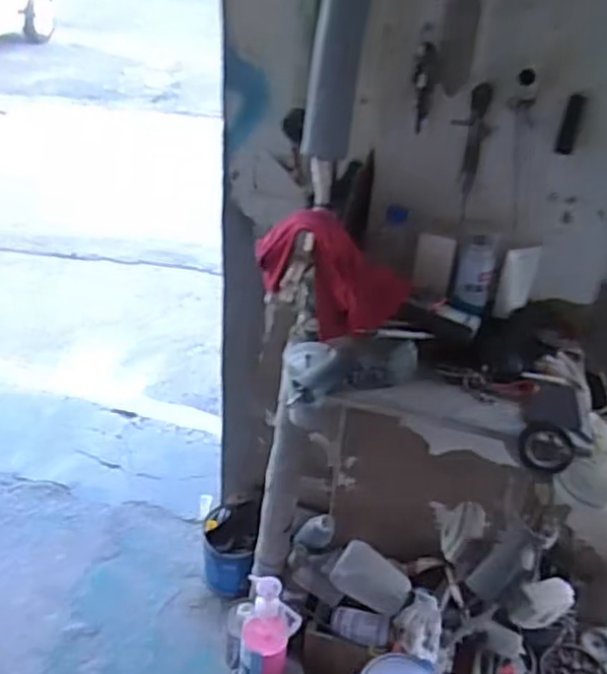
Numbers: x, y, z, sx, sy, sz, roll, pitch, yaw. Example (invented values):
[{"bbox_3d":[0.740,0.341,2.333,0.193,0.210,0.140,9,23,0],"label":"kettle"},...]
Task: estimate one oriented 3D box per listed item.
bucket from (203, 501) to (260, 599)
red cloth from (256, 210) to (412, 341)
[{"bbox_3d":[-0.170,0.475,1.645,0.129,0.148,0.168,3,34,-2],"label":"bucket"},{"bbox_3d":[0.050,-0.089,1.055,0.226,0.170,0.098,0,34,-7],"label":"red cloth"}]

